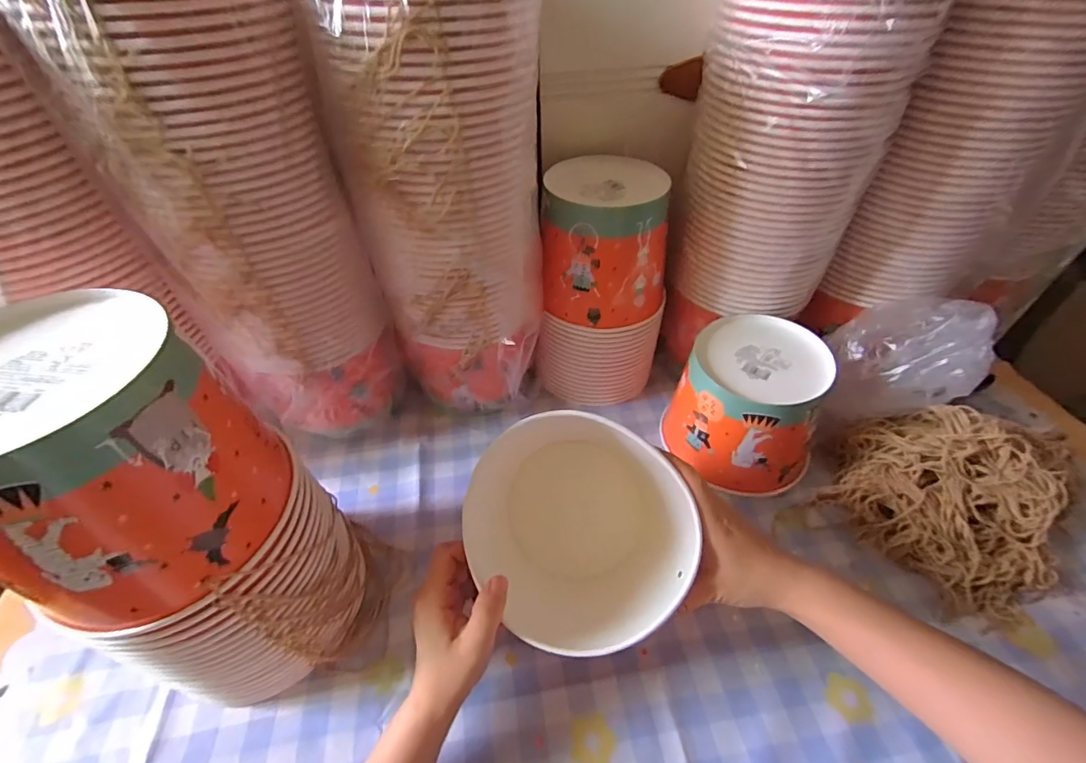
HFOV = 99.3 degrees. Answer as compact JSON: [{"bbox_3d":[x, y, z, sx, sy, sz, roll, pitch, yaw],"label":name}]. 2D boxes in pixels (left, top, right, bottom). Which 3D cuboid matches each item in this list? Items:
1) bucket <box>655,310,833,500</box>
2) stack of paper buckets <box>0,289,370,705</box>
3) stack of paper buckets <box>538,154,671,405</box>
[{"bbox_3d":[0.225,0.025,0.498,0.153,0.132,0.131,27,52,24],"label":"bucket"},{"bbox_3d":[-0.236,0.103,0.324,0.147,0.294,0.137,29,53,25],"label":"stack of paper buckets"},{"bbox_3d":[0.075,-0.111,0.548,0.142,0.241,0.142,11,47,11],"label":"stack of paper buckets"}]

